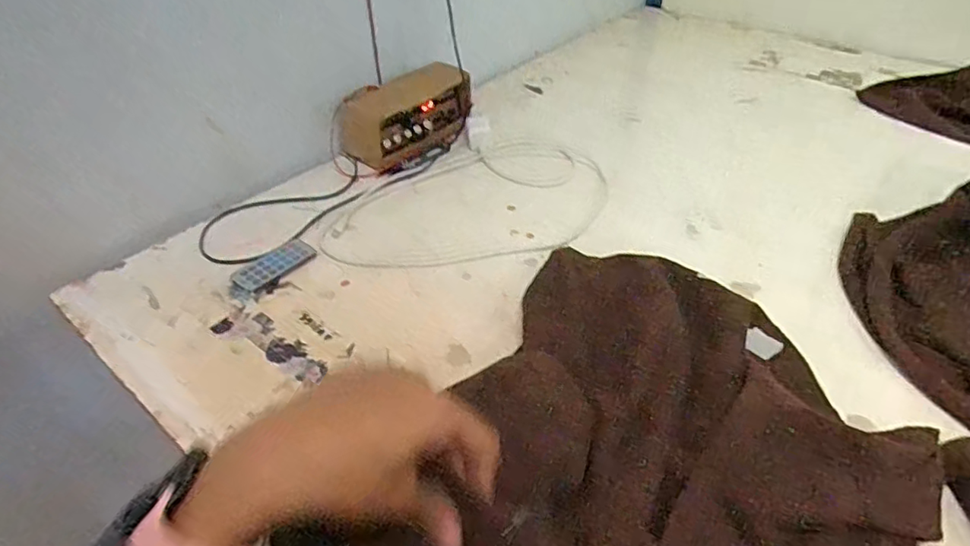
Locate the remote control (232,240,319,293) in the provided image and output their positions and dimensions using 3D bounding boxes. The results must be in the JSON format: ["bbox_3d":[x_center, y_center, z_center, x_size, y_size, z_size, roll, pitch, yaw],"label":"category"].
[{"bbox_3d":[-0.223,-0.009,0.622,0.045,0.004,0.086,26,48,28],"label":"remote control"}]

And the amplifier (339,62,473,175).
[{"bbox_3d":[-0.094,-0.210,0.790,0.202,0.083,0.069,-33,50,-31],"label":"amplifier"}]

